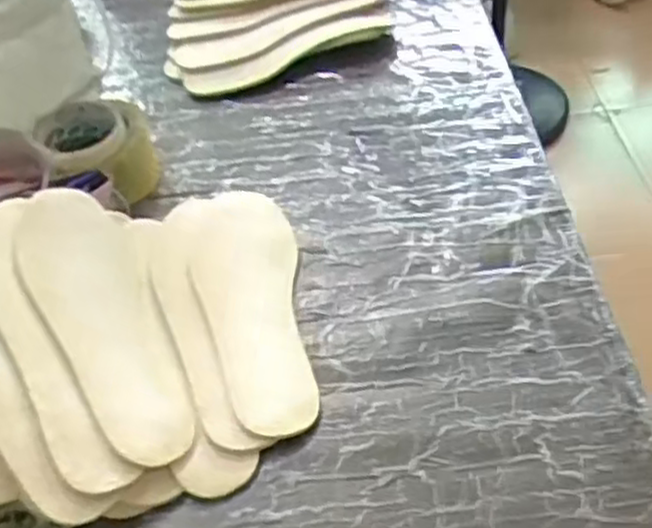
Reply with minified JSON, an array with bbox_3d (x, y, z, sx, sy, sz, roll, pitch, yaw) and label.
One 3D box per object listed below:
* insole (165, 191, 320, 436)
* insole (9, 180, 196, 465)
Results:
[{"bbox_3d":[-0.056,0.024,0.655,0.104,0.011,0.261,-13,49,-21],"label":"insole"},{"bbox_3d":[-0.175,0.038,0.601,0.091,0.015,0.255,0,48,-36],"label":"insole"}]

